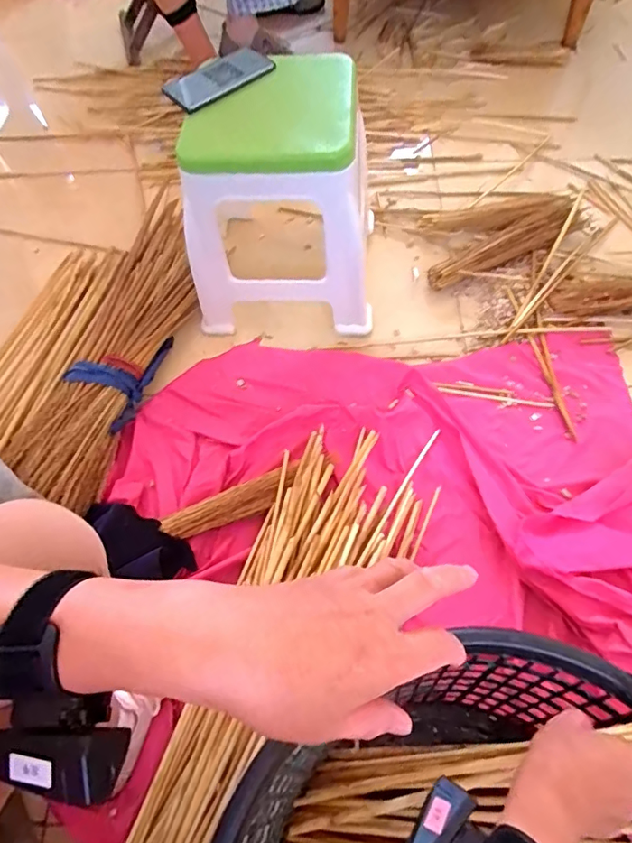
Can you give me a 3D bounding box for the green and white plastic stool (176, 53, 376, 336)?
[{"bbox_3d":[-0.055,-0.376,0.869,0.306,0.335,0.303,3,63,4],"label":"green and white plastic stool"}]

